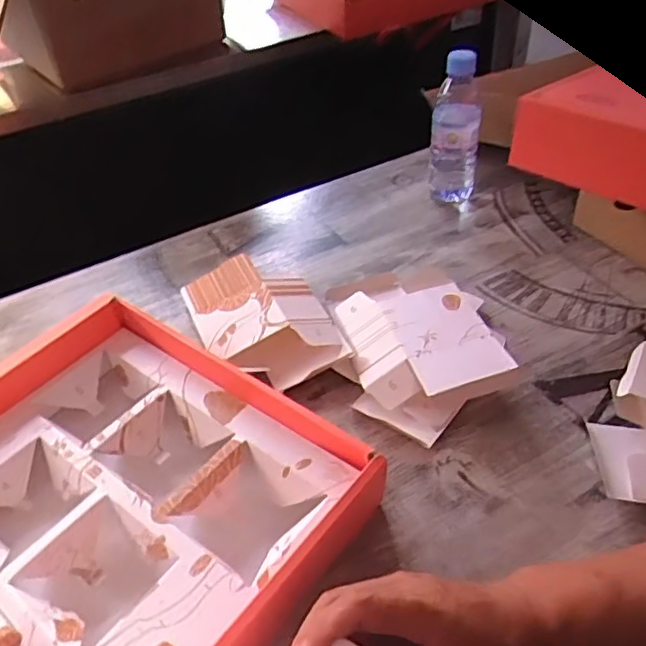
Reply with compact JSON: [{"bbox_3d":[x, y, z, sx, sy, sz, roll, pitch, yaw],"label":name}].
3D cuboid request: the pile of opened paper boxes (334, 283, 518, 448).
[{"bbox_3d":[0.100,0.028,0.602,0.150,0.046,0.170,-7,44,-3],"label":"pile of opened paper boxes"}]

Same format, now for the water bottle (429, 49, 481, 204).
[{"bbox_3d":[0.167,-0.240,0.785,0.061,0.178,0.064,7,45,11],"label":"water bottle"}]

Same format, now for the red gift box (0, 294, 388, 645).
[{"bbox_3d":[-0.197,0.161,0.471,0.348,0.053,0.377,28,52,29],"label":"red gift box"}]

